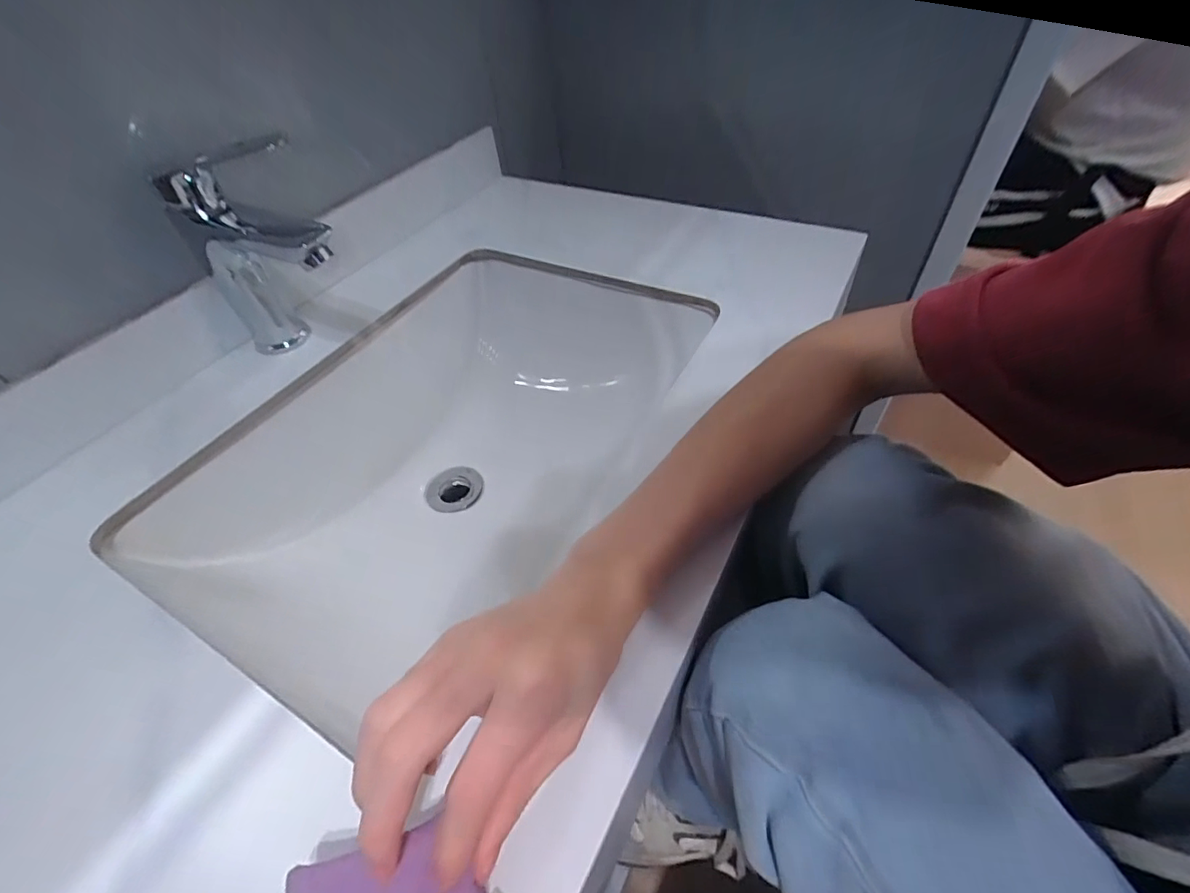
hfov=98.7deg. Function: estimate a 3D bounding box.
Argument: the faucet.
[{"bbox_3d":[-0.253,-0.132,0.414,0.142,0.149,0.049,21,54,22],"label":"faucet"}]

